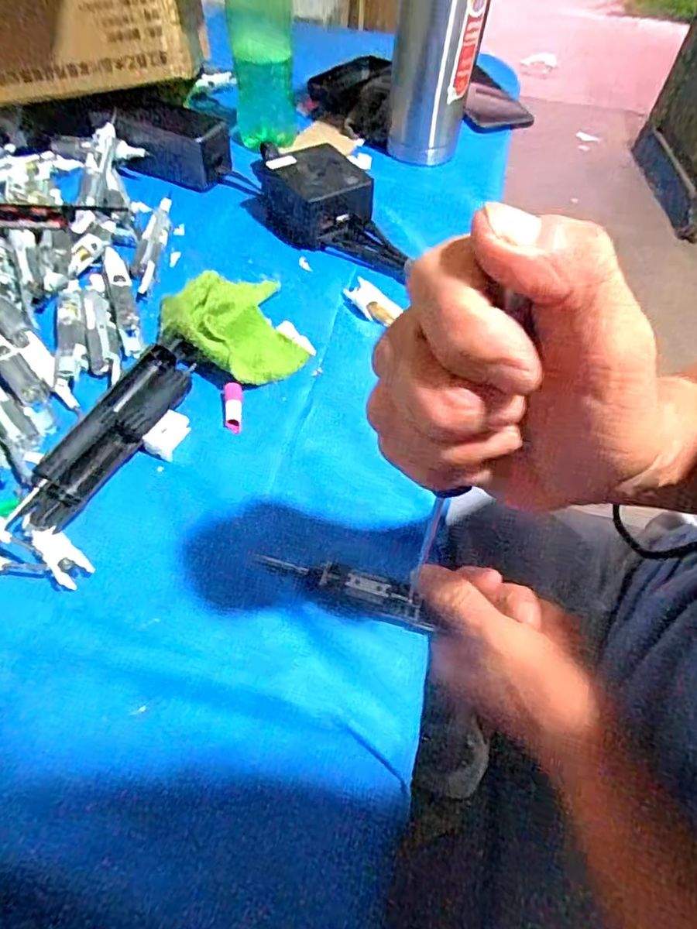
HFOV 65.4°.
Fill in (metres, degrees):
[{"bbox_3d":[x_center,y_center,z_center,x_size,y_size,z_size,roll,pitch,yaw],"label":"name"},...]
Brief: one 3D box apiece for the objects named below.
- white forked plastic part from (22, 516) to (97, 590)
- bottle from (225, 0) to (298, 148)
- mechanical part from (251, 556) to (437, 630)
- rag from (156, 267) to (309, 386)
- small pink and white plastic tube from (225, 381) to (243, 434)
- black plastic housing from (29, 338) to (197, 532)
[{"bbox_3d":[-0.163,0.048,0.301,0.047,0.012,0.016,35,61,19],"label":"white forked plastic part"},{"bbox_3d":[-0.082,-0.429,0.497,0.062,0.230,0.066,-5,56,-6],"label":"bottle"},{"bbox_3d":[-0.002,0.065,0.303,0.101,0.012,0.019,18,57,7],"label":"mechanical part"},{"bbox_3d":[-0.089,-0.108,0.408,0.090,0.024,0.114,-17,58,-14],"label":"rag"},{"bbox_3d":[-0.079,-0.040,0.372,0.012,0.009,0.038,-4,56,-5],"label":"small pink and white plastic tube"},{"bbox_3d":[-0.148,-0.024,0.348,0.041,0.015,0.155,23,58,12],"label":"black plastic housing"}]

